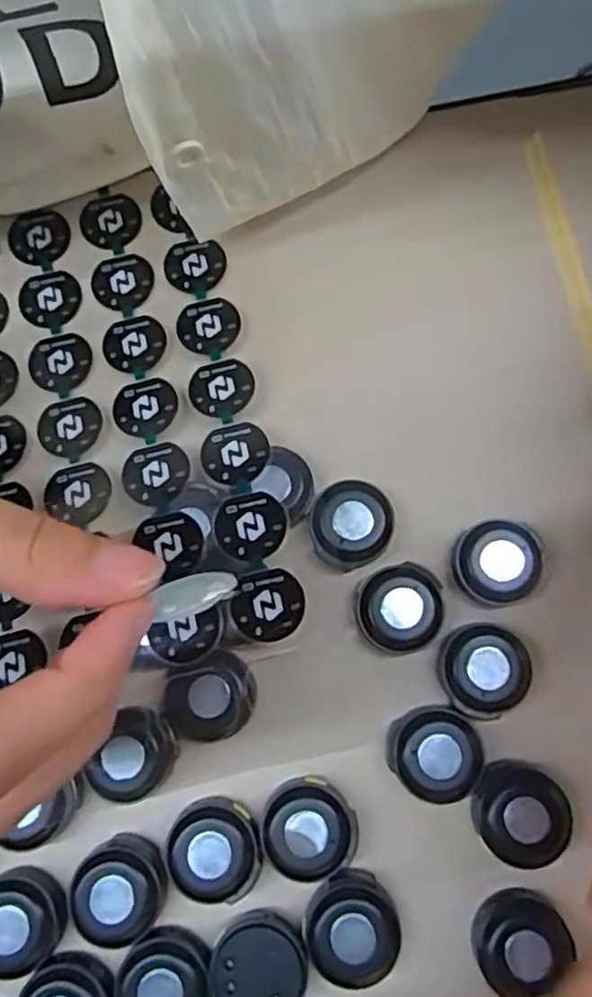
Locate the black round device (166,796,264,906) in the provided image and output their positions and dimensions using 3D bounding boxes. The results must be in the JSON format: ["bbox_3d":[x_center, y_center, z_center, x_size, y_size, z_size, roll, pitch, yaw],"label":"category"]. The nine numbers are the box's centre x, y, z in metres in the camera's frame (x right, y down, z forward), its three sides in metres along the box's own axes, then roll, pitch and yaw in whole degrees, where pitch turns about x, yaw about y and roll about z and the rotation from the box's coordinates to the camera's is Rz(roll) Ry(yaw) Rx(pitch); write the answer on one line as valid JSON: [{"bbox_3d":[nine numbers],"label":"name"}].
[{"bbox_3d":[-0.026,0.113,0.220,0.029,0.007,0.030,0,77,2],"label":"black round device"}]

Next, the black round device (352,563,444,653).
[{"bbox_3d":[0.035,0.038,0.234,0.028,0.011,0.028,0,77,2],"label":"black round device"}]

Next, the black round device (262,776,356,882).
[{"bbox_3d":[0.004,0.107,0.221,0.029,0.011,0.029,0,77,2],"label":"black round device"}]

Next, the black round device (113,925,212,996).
[{"bbox_3d":[-0.041,0.151,0.213,0.029,0.010,0.029,0,77,2],"label":"black round device"}]

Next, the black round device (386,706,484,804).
[{"bbox_3d":[0.046,0.083,0.224,0.030,0.010,0.027,43,81,10],"label":"black round device"}]

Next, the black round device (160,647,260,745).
[{"bbox_3d":[-0.028,0.067,0.230,0.029,0.015,0.026,-20,77,-3],"label":"black round device"}]

